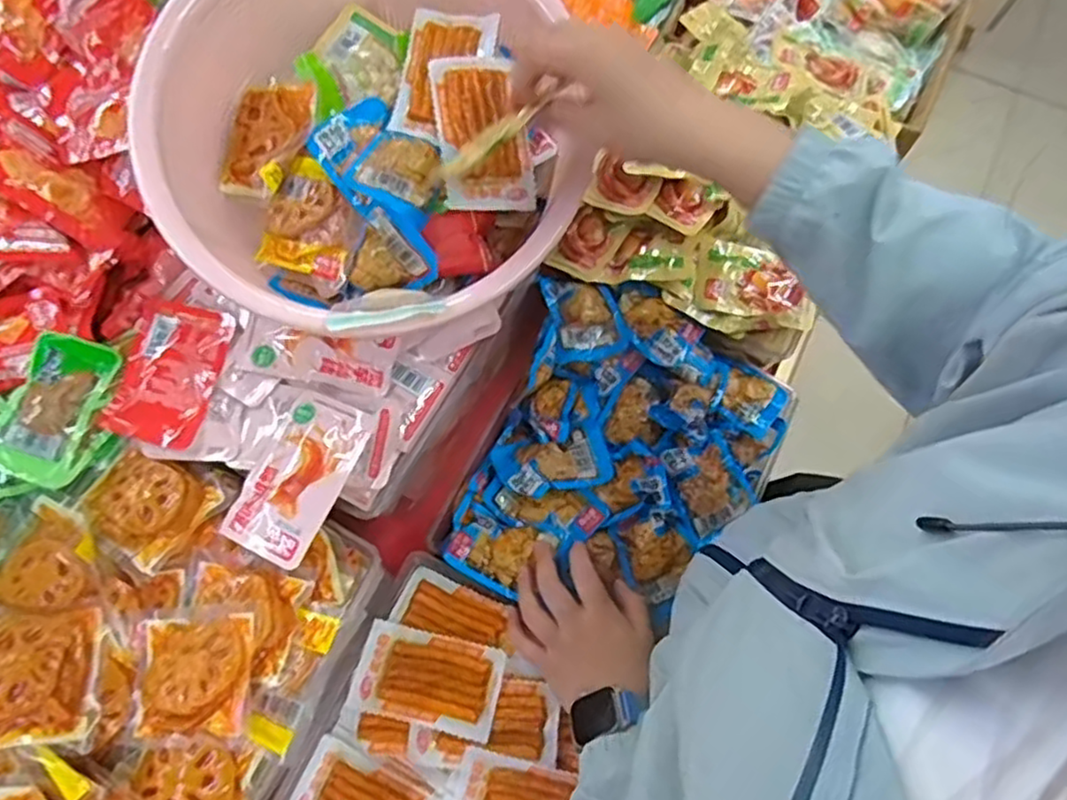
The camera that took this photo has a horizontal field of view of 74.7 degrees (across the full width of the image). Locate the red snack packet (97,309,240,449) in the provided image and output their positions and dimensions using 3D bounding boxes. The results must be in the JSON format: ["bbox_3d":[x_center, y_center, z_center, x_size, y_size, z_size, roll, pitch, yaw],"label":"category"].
[{"bbox_3d":[-0.290,-0.021,0.562,0.069,0.012,0.114,15,73,5],"label":"red snack packet"}]

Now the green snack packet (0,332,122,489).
[{"bbox_3d":[-0.366,0.005,0.537,0.068,0.027,0.111,18,73,6],"label":"green snack packet"}]

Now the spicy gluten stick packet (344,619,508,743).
[{"bbox_3d":[-0.087,0.231,0.578,0.118,0.017,0.071,13,73,5],"label":"spicy gluten stick packet"}]

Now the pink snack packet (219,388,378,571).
[{"bbox_3d":[-0.180,0.057,0.539,0.069,0.011,0.128,24,74,8],"label":"pink snack packet"}]

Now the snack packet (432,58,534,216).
[{"bbox_3d":[-0.038,-0.202,0.530,0.068,0.015,0.115,-7,90,-11],"label":"snack packet"}]

